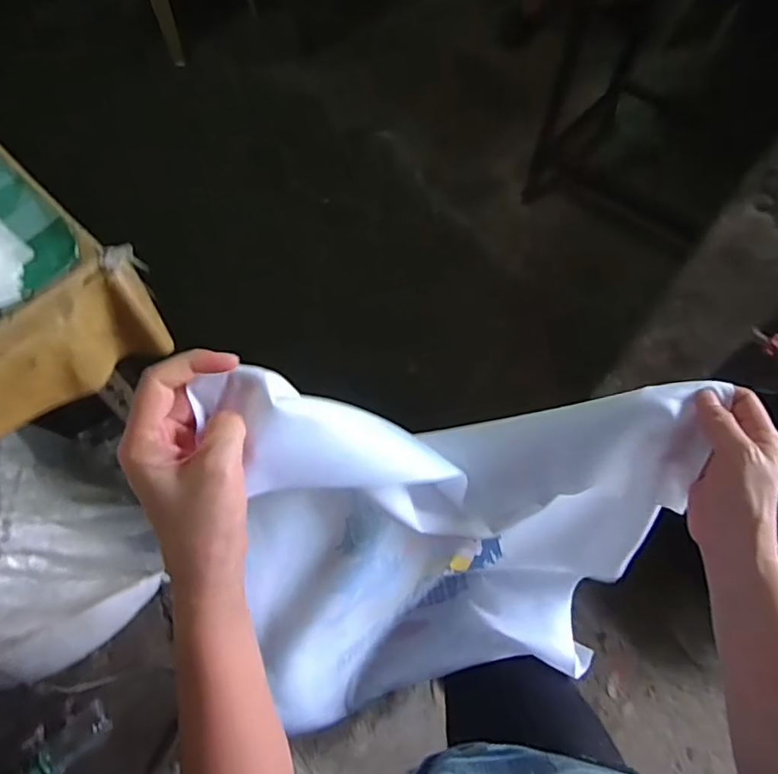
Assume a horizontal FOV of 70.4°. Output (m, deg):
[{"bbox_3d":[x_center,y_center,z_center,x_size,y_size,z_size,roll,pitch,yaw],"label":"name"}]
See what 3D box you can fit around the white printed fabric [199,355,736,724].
[{"bbox_3d":[0.076,0.170,0.512,0.375,0.488,0.190,-8,62,-5],"label":"white printed fabric"}]

